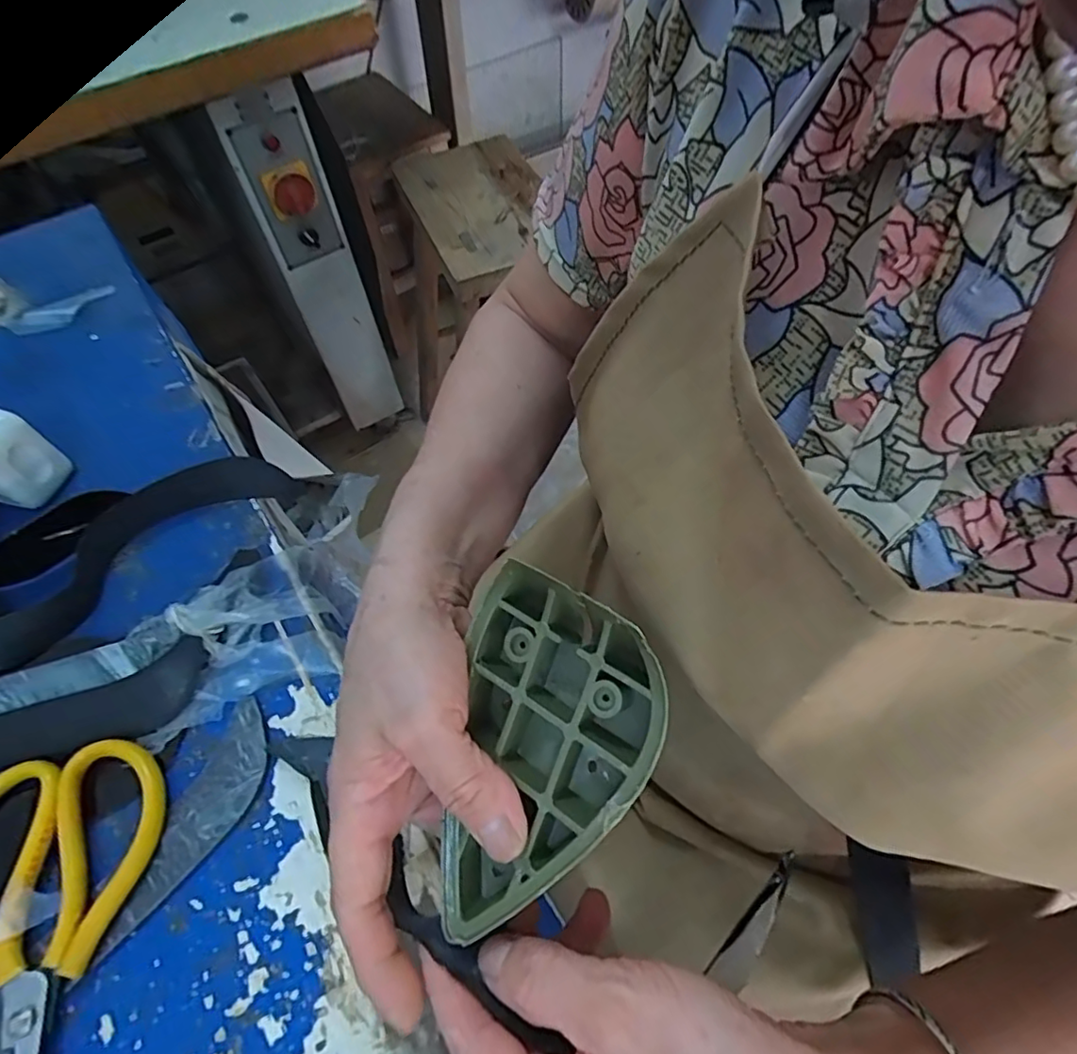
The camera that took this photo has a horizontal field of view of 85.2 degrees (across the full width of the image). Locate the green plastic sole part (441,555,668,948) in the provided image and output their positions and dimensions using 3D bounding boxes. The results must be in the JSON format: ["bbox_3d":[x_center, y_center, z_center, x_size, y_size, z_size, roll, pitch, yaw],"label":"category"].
[{"bbox_3d":[0.004,0.085,0.222,0.076,0.028,0.126,10,83,21],"label":"green plastic sole part"}]

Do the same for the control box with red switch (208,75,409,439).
[{"bbox_3d":[-0.345,-0.383,0.981,0.114,0.595,0.115,-14,58,-7],"label":"control box with red switch"}]

